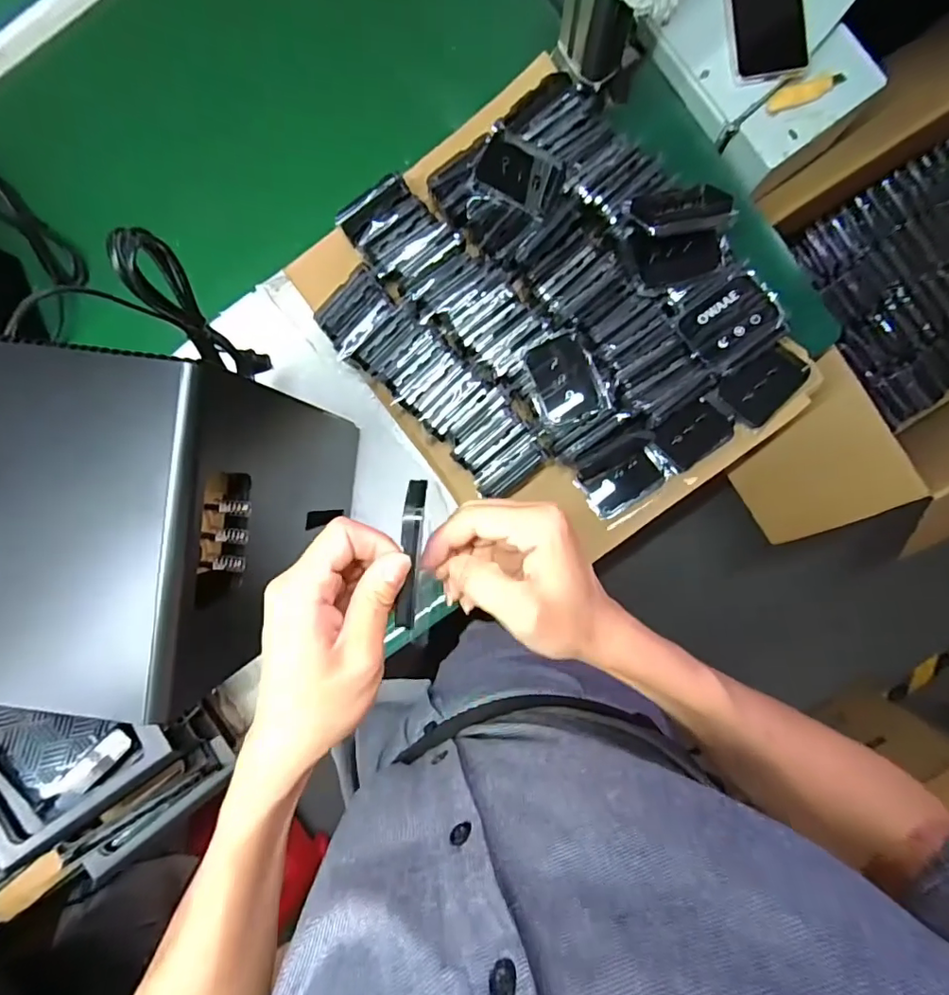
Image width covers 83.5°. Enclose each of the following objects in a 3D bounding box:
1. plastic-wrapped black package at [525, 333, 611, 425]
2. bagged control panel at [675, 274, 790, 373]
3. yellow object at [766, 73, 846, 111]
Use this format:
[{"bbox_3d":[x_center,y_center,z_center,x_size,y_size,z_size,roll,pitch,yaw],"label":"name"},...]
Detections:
[{"bbox_3d":[0.094,-0.122,0.551,0.069,0.013,0.085,-18,91,3],"label":"plastic-wrapped black package"},{"bbox_3d":[0.258,-0.171,0.533,0.088,0.021,0.072,-34,90,3],"label":"bagged control panel"},{"bbox_3d":[0.364,-0.445,0.585,0.080,0.011,0.028,-17,91,3],"label":"yellow object"}]

